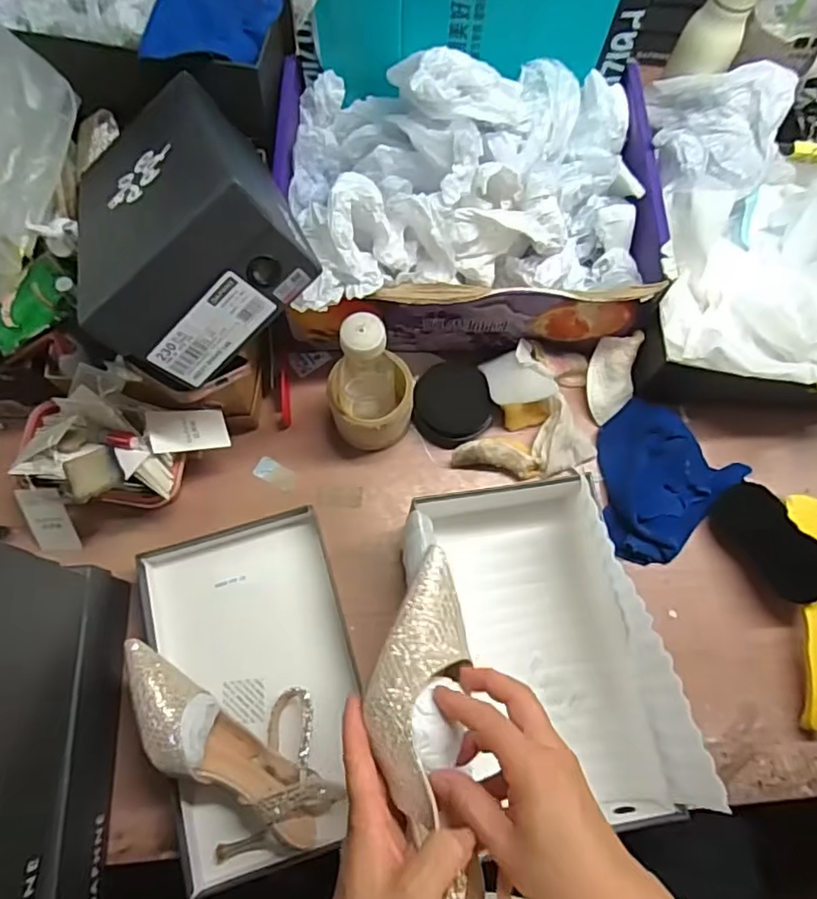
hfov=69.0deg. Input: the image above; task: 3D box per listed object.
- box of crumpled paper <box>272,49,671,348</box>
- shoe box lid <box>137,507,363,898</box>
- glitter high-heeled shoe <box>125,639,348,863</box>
[{"bbox_3d":[0.059,-0.267,0.637,0.390,0.168,0.307,0,71,-1],"label":"box of crumpled paper"},{"bbox_3d":[-0.144,0.227,0.577,0.179,0.028,0.310,-15,72,-7],"label":"shoe box lid"},{"bbox_3d":[-0.167,0.258,0.527,0.218,0.073,0.134,42,74,-6],"label":"glitter high-heeled shoe"}]

